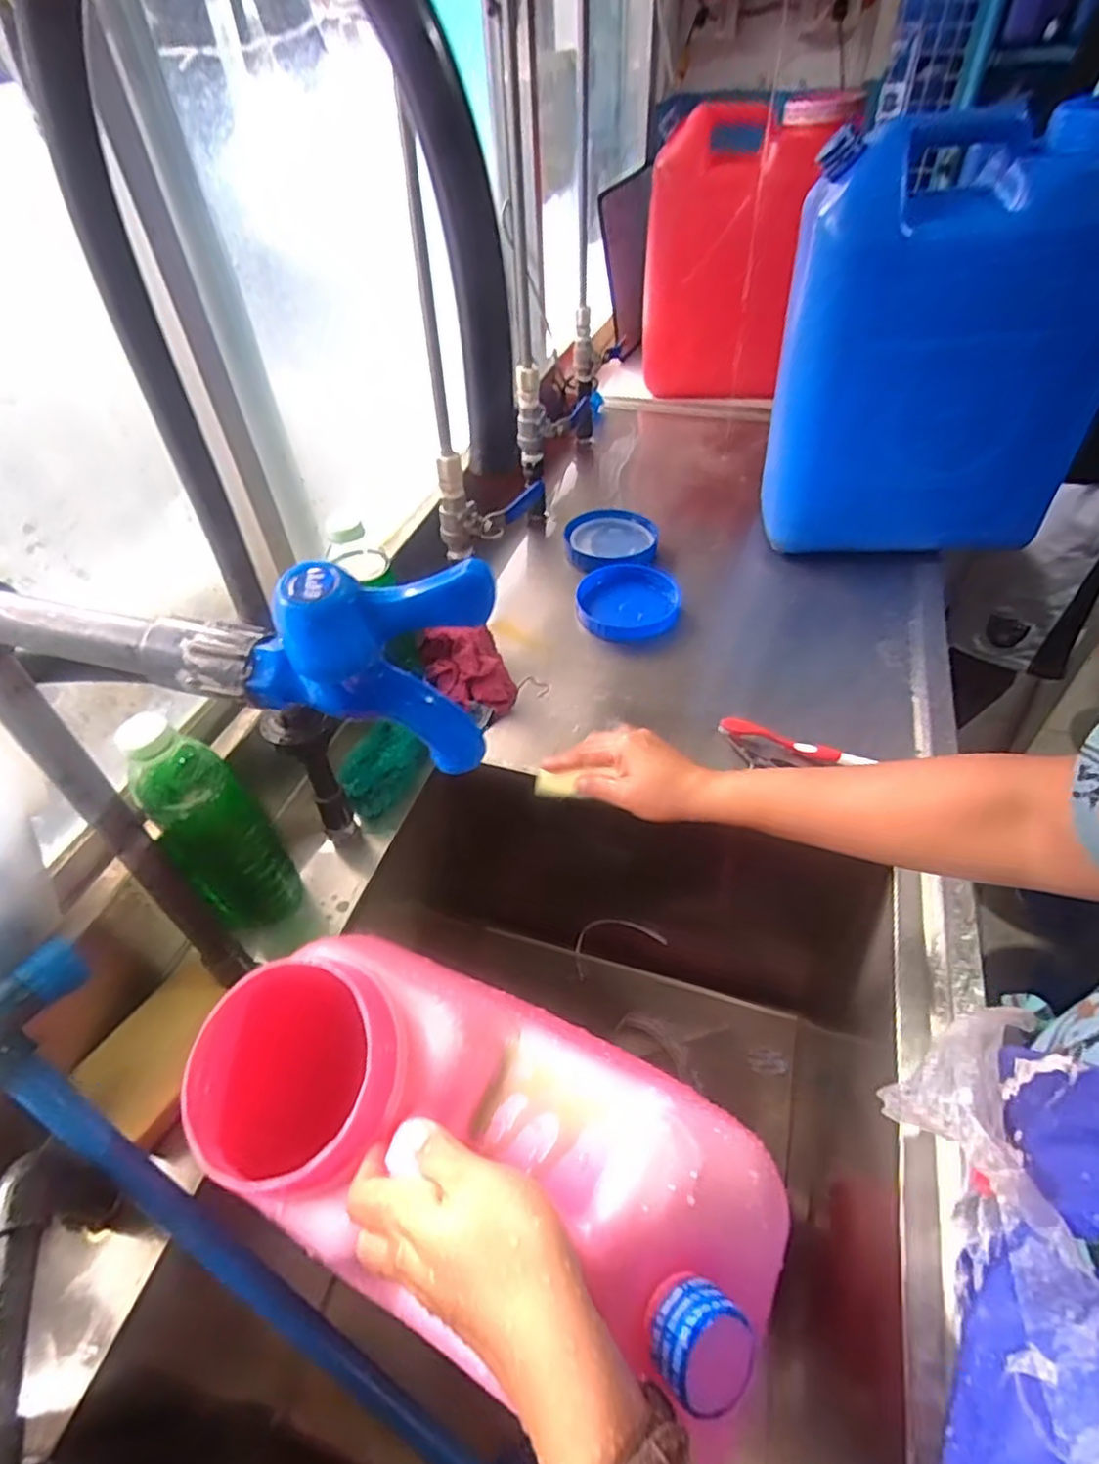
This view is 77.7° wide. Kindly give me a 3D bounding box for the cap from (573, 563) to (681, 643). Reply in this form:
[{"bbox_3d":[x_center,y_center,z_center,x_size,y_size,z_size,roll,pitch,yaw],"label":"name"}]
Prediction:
[{"bbox_3d":[0.098,-0.161,0.849,0.122,0.032,0.131,-2,47,2],"label":"cap"}]

